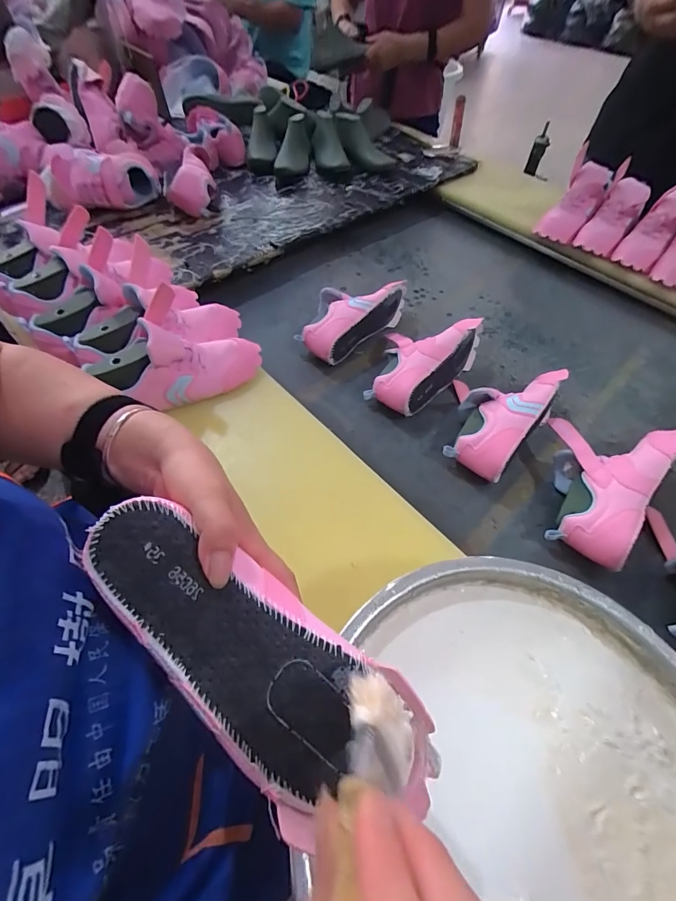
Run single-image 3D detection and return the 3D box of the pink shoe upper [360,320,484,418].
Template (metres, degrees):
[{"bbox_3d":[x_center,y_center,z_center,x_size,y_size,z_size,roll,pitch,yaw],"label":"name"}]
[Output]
[{"bbox_3d":[0.148,-0.166,0.672,0.120,0.078,0.246,39,64,21],"label":"pink shoe upper"}]

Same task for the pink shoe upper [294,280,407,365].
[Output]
[{"bbox_3d":[0.025,-0.266,0.732,0.117,0.079,0.244,37,63,20],"label":"pink shoe upper"}]

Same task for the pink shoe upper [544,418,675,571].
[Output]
[{"bbox_3d":[0.359,0.037,0.542,0.154,0.080,0.232,31,62,18],"label":"pink shoe upper"}]

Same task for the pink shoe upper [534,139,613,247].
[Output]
[{"bbox_3d":[0.530,-0.560,0.866,0.119,0.199,0.045,25,18,-28],"label":"pink shoe upper"}]

